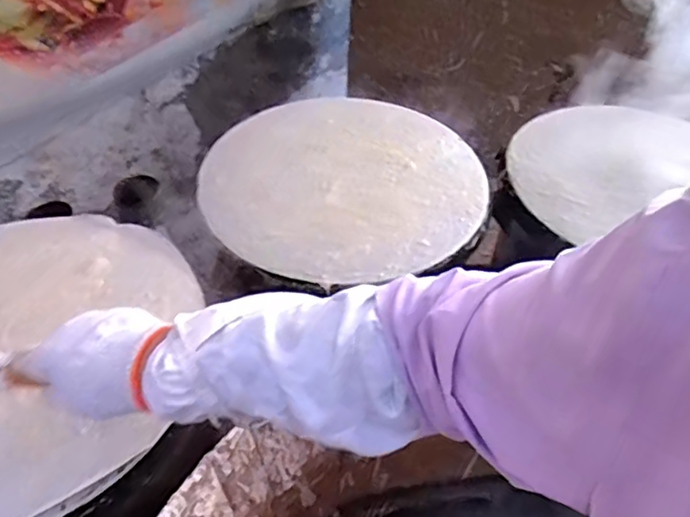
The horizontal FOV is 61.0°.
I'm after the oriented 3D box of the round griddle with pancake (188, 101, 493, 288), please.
[{"bbox_3d":[0.005,-0.105,0.762,0.346,0.022,0.328,1,48,-1],"label":"round griddle with pancake"}]

